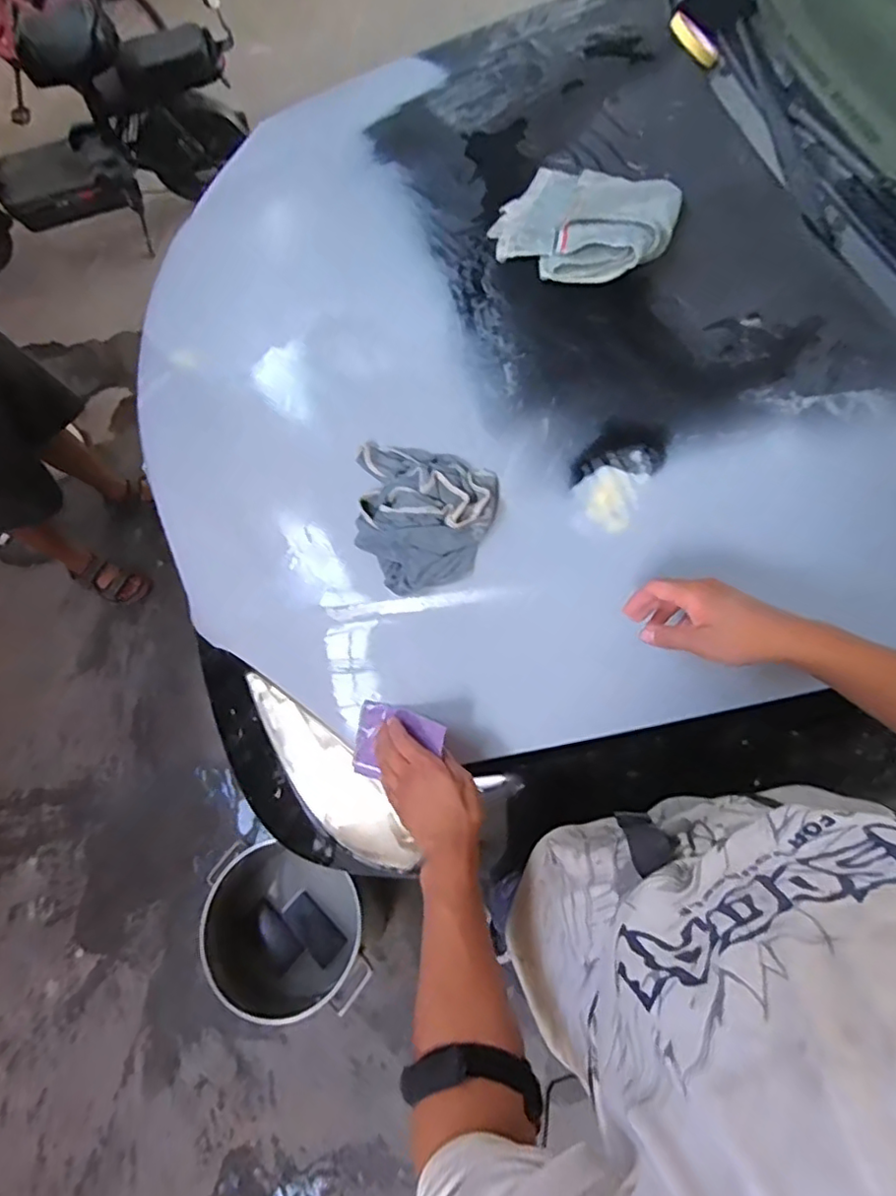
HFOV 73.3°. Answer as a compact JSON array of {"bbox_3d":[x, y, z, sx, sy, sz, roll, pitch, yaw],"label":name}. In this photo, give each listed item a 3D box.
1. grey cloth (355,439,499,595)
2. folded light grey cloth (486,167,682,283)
[{"bbox_3d":[-0.028,-0.112,0.719,0.173,0.044,0.200,-2,66,5],"label":"grey cloth"},{"bbox_3d":[0.186,-0.530,0.840,0.248,0.069,0.202,16,69,13],"label":"folded light grey cloth"}]

